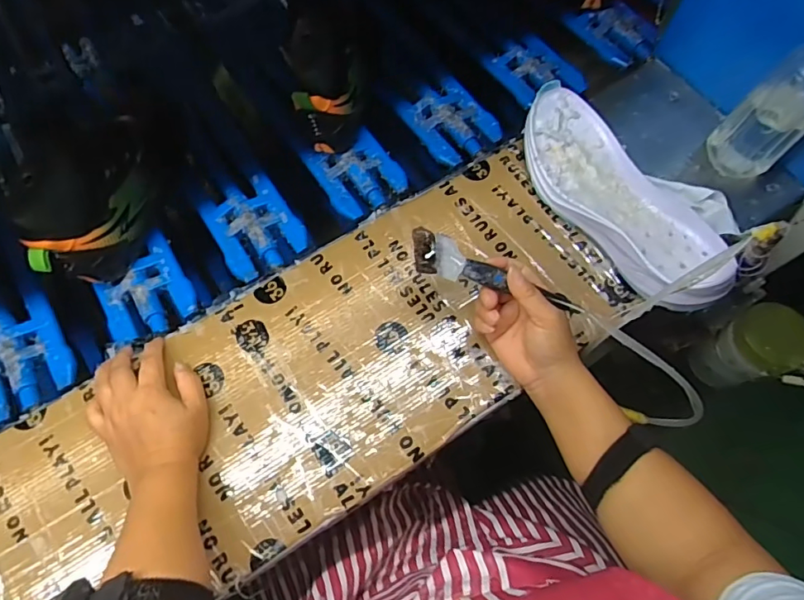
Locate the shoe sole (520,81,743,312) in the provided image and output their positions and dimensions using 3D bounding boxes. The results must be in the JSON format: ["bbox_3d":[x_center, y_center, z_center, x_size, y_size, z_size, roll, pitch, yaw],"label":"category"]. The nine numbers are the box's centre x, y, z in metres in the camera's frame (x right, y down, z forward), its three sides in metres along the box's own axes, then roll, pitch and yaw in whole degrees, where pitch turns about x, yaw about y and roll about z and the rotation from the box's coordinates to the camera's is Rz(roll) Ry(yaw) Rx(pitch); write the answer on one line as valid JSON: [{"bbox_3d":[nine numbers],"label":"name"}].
[{"bbox_3d":[0.220,-0.105,0.522,0.103,0.056,0.272,-27,72,-10],"label":"shoe sole"}]

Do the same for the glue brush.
[{"bbox_3d":[0.079,-0.020,0.445,0.155,0.015,0.034,23,69,3],"label":"glue brush"}]

